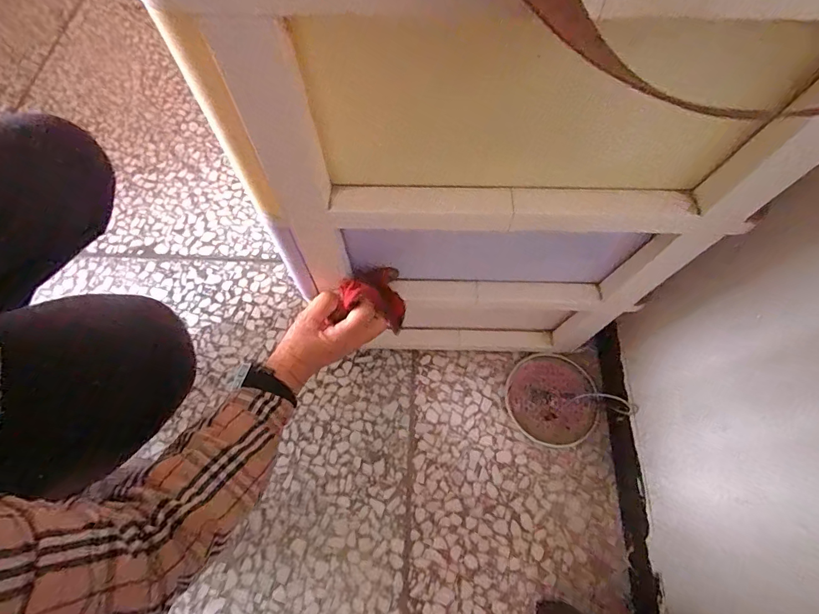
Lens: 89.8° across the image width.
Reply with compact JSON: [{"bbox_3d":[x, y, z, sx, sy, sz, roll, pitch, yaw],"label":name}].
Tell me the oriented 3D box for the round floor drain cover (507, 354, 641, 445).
[{"bbox_3d":[0.233,0.150,0.645,0.141,0.017,0.160,-42,68,-12],"label":"round floor drain cover"}]

